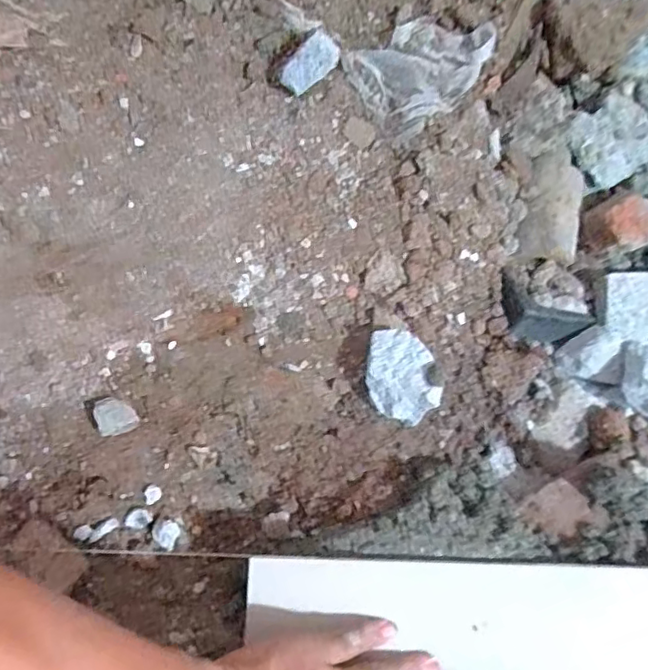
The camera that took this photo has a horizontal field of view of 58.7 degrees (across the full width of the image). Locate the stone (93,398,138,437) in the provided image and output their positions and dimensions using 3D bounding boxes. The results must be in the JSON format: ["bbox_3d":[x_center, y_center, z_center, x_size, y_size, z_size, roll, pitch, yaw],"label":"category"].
[{"bbox_3d":[-0.162,0.063,0.450,0.031,0.015,0.027,-5,80,-3],"label":"stone"}]

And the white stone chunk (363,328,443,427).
[{"bbox_3d":[0.061,0.033,0.457,0.055,0.040,0.077,-10,81,-4],"label":"white stone chunk"}]

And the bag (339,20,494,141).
[{"bbox_3d":[0.088,-0.235,0.501,0.119,0.021,0.087,-33,82,-7],"label":"bag"}]

